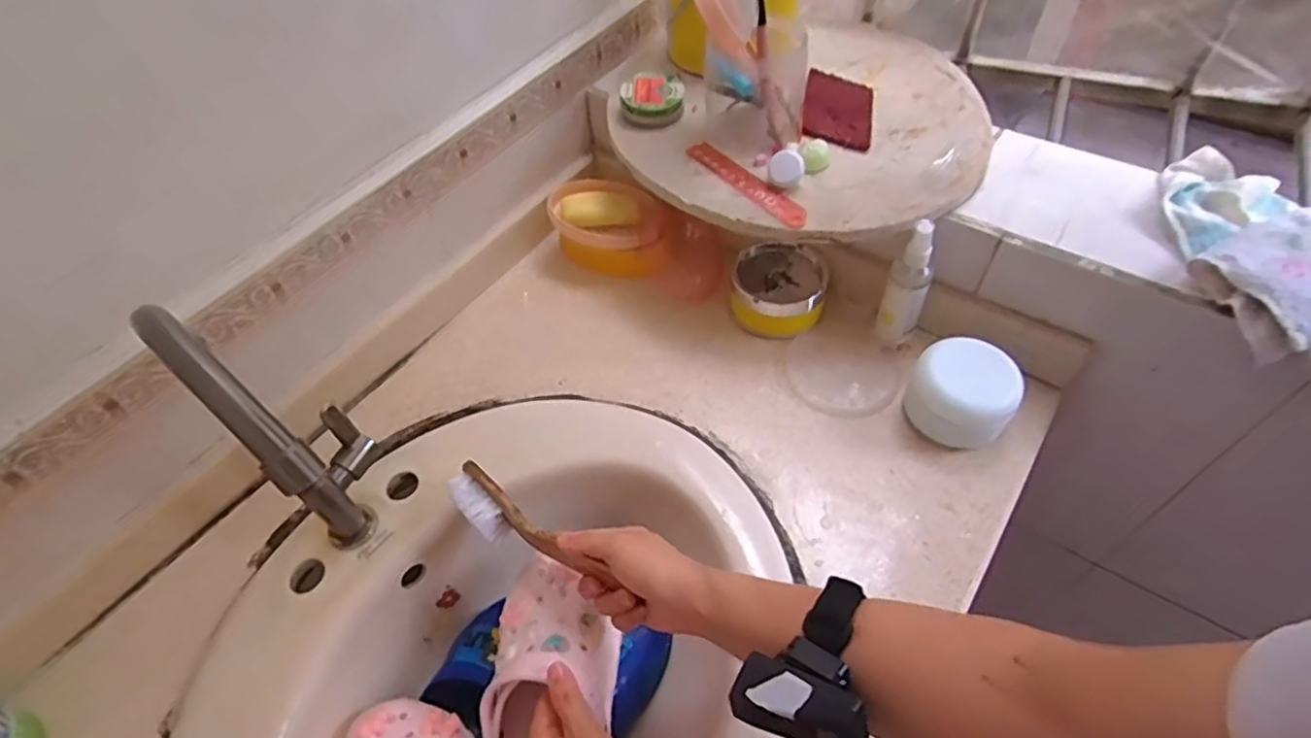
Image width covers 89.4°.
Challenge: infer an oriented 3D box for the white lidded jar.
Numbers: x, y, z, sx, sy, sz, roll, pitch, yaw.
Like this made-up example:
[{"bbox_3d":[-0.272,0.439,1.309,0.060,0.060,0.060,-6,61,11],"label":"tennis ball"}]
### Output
[{"bbox_3d":[0.285,0.021,0.611,0.086,0.079,0.080,-2,52,3],"label":"white lidded jar"}]

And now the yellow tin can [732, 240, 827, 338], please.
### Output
[{"bbox_3d":[0.131,-0.082,0.707,0.093,0.057,0.091,-2,52,3],"label":"yellow tin can"}]

